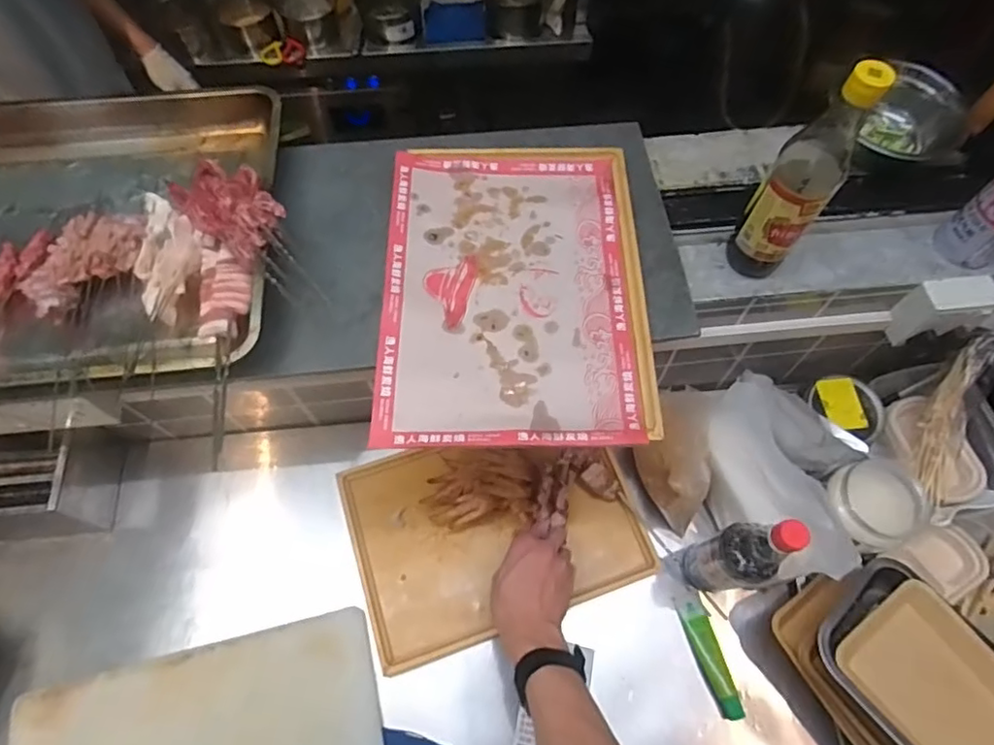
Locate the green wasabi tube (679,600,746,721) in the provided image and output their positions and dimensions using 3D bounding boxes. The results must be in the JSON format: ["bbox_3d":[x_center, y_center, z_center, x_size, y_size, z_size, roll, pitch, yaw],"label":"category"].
[{"bbox_3d":[0.260,0.340,0.705,0.031,0.018,0.130,-14,66,-7],"label":"green wasabi tube"}]

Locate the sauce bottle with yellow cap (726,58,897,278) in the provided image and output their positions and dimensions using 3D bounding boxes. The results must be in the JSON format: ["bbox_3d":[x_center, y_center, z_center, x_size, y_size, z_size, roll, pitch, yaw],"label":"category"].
[{"bbox_3d":[0.296,-0.185,0.575,0.062,0.247,0.069,36,69,15],"label":"sauce bottle with yellow cap"}]

